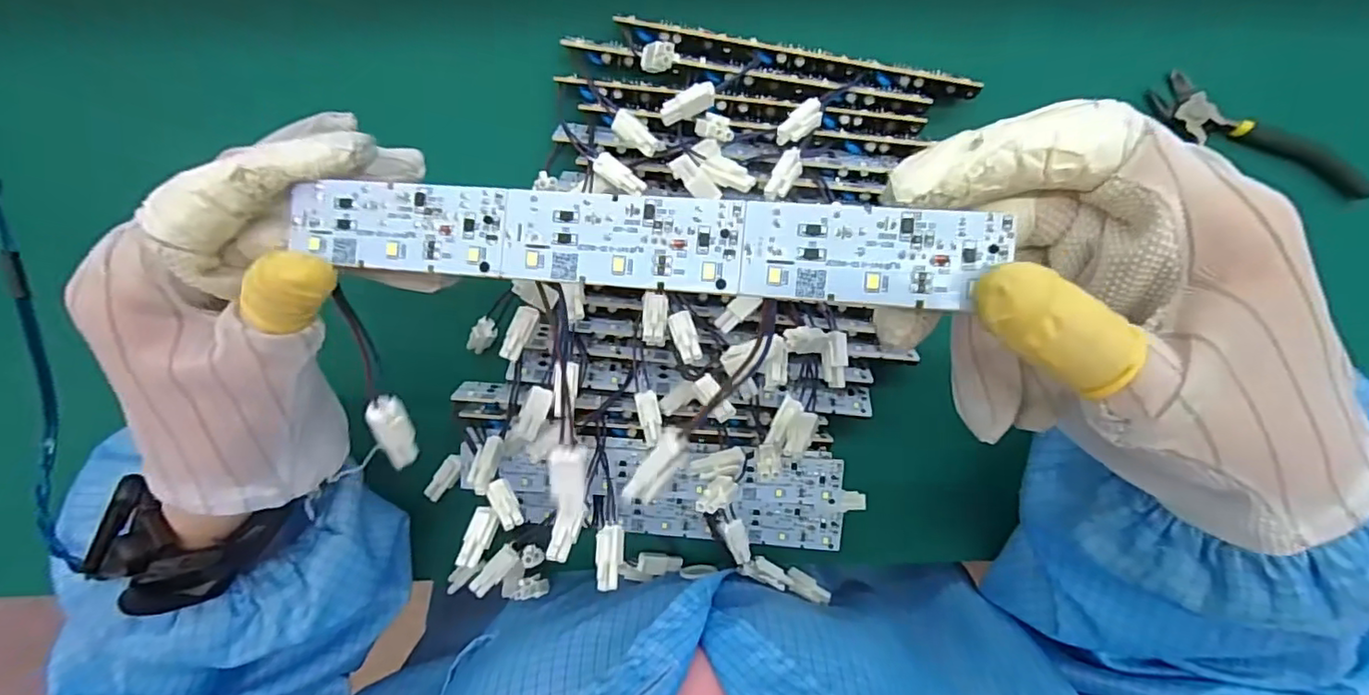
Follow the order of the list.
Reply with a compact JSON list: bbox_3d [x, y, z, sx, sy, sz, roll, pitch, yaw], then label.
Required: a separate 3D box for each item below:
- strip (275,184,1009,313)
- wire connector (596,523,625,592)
[{"bbox_3d":[-0.016,-0.028,0.155,0.181,0.004,0.024,5,91,8],"label":"strip"},{"bbox_3d":[-0.032,0.090,0.255,0.012,0.004,0.027,3,63,-1],"label":"wire connector"}]

